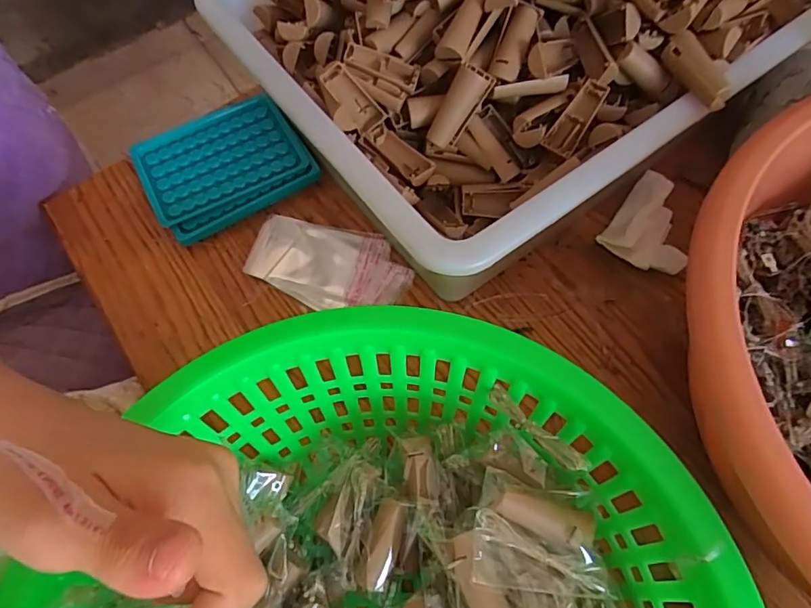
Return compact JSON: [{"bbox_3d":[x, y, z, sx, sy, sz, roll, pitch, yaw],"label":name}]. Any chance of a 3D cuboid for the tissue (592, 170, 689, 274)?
[{"bbox_3d":[0.195,-0.060,0.406,0.063,0.030,0.067,37,72,17],"label":"tissue"}]

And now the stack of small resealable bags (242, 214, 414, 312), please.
[{"bbox_3d":[-0.061,-0.032,0.425,0.128,0.009,0.069,13,67,8],"label":"stack of small resealable bags"}]

